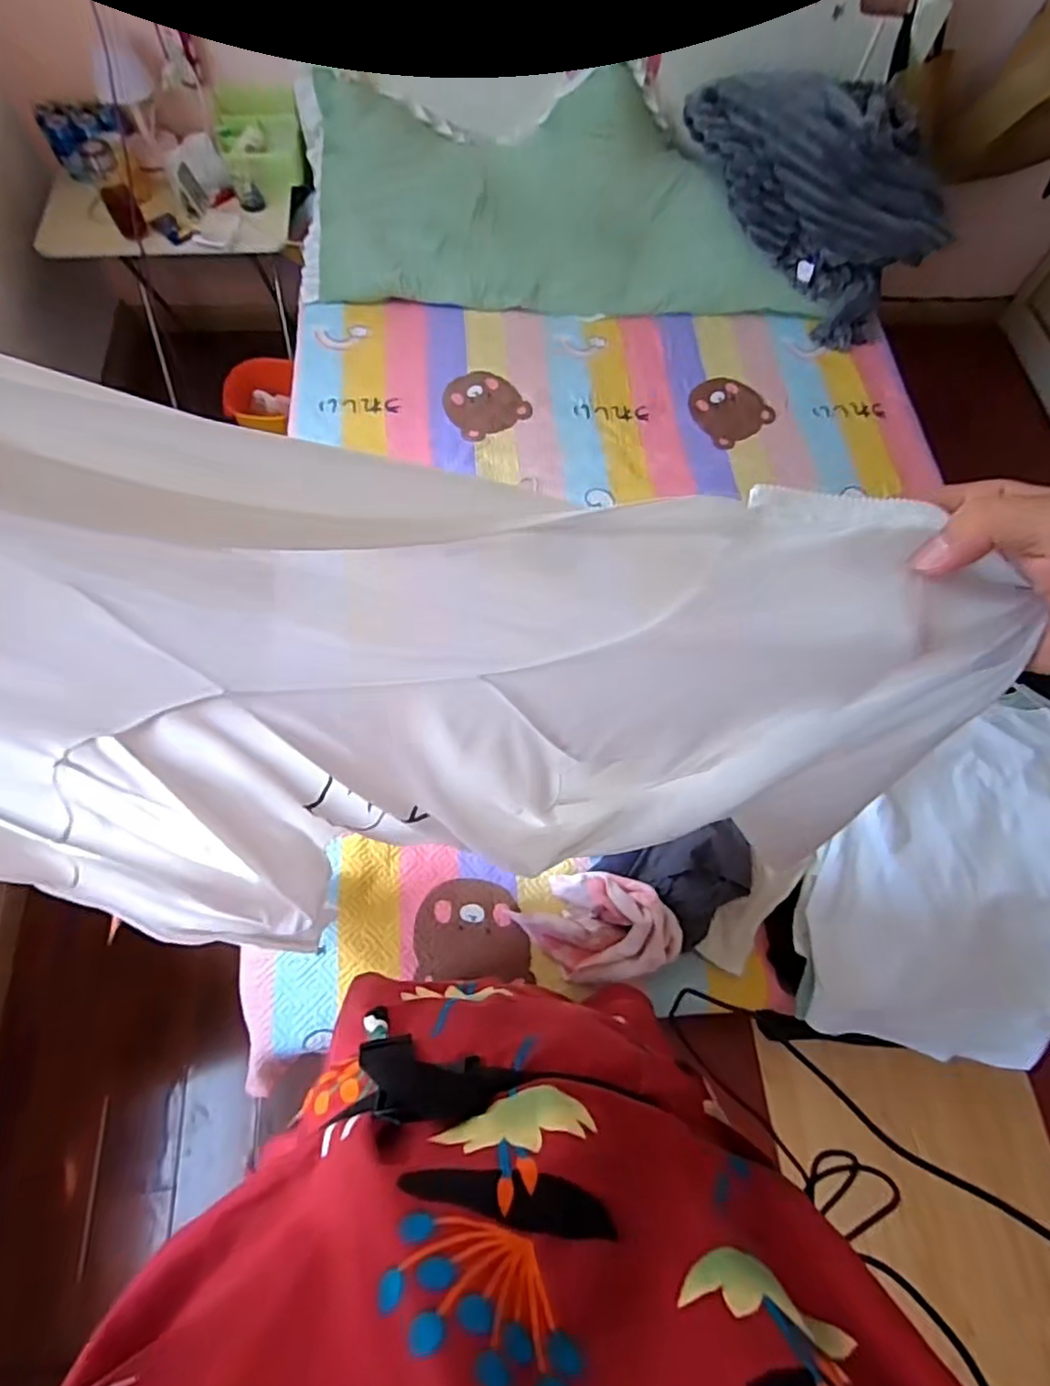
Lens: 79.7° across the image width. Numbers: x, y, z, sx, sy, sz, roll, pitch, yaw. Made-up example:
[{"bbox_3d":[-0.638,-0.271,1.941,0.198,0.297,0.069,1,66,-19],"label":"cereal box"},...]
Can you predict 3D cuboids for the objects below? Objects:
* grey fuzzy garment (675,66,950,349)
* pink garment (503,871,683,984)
[{"bbox_3d":[0.633,-1.142,1.453,0.631,0.364,0.204,35,71,11],"label":"grey fuzzy garment"},{"bbox_3d":[0.110,0.360,0.975,0.242,0.093,0.160,-5,69,-5],"label":"pink garment"}]

